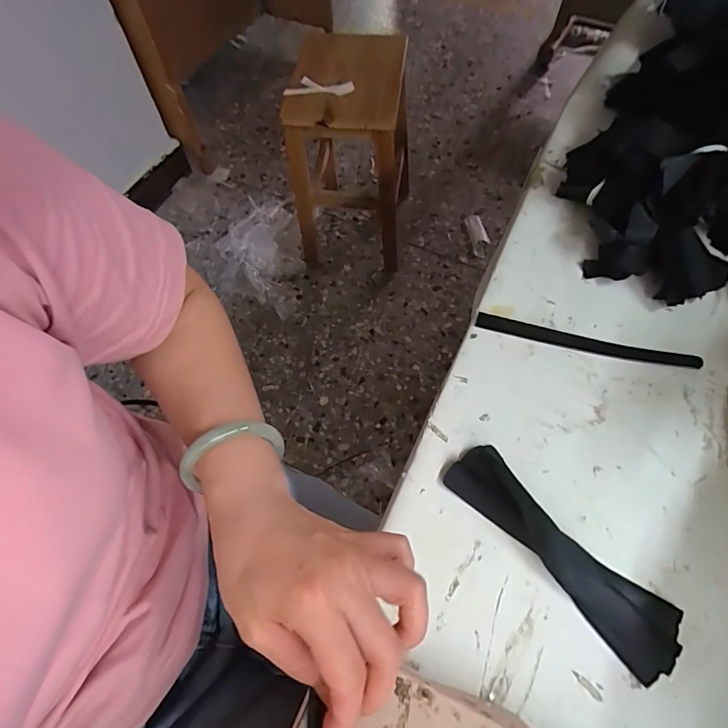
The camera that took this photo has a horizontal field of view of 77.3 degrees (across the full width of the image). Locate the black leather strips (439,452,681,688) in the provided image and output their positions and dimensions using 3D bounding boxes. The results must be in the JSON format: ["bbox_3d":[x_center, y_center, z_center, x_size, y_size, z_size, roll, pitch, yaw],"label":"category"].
[{"bbox_3d":[0.129,0.122,0.304,0.045,0.014,0.167,-40,67,-17],"label":"black leather strips"}]

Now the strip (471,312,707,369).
[{"bbox_3d":[0.184,-0.018,0.380,0.178,0.008,0.015,13,63,9],"label":"strip"}]

